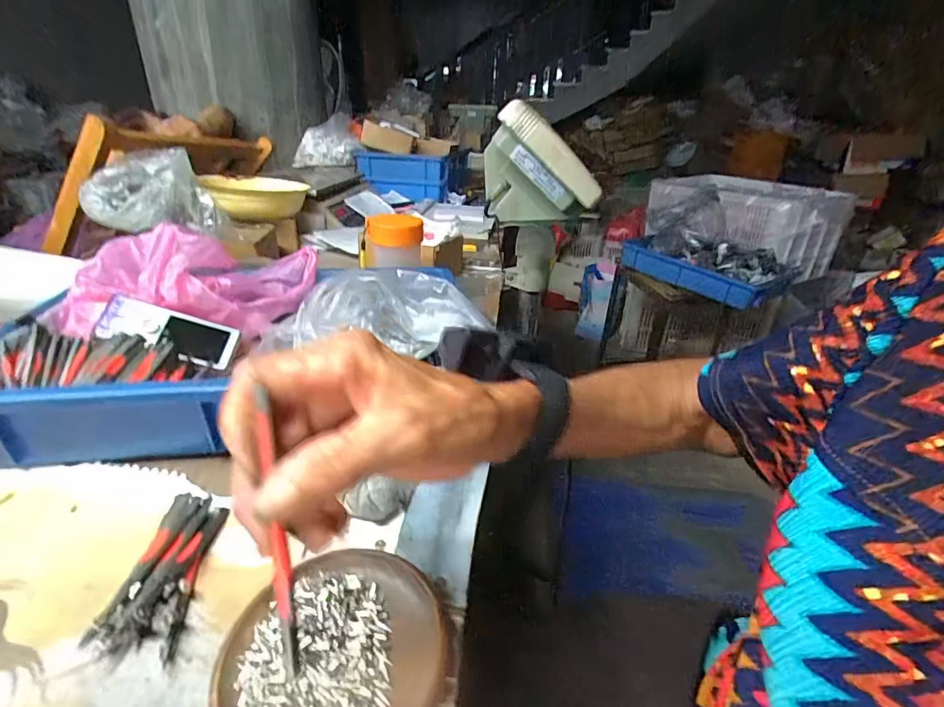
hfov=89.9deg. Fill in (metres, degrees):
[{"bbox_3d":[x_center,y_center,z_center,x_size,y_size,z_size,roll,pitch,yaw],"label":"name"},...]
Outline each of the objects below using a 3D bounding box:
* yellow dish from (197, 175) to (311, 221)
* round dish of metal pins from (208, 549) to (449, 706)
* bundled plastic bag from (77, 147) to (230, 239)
[{"bbox_3d":[-0.397,-0.291,0.877,0.182,0.056,0.153,-16,33,-29],"label":"yellow dish"},{"bbox_3d":[-0.070,0.160,0.248,0.110,0.024,0.110,2,27,-1],"label":"round dish of metal pins"},{"bbox_3d":[-0.462,-0.232,0.689,0.172,0.099,0.145,-13,32,-26],"label":"bundled plastic bag"}]

